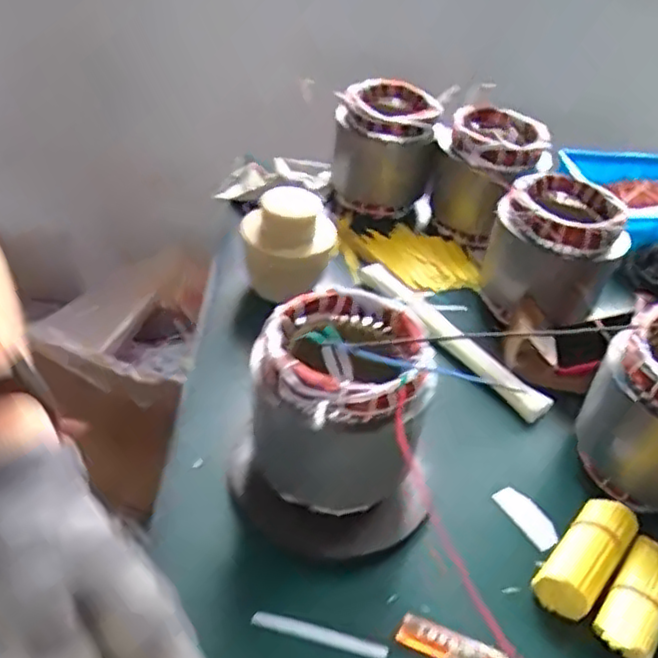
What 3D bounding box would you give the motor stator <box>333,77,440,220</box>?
[{"bbox_3d":[0.084,-0.268,1.017,0.137,0.155,0.137,15,41,8],"label":"motor stator"}]

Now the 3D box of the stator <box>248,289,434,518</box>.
[{"bbox_3d":[0.006,0.073,0.620,0.148,0.201,0.150,5,40,-4],"label":"stator"}]

